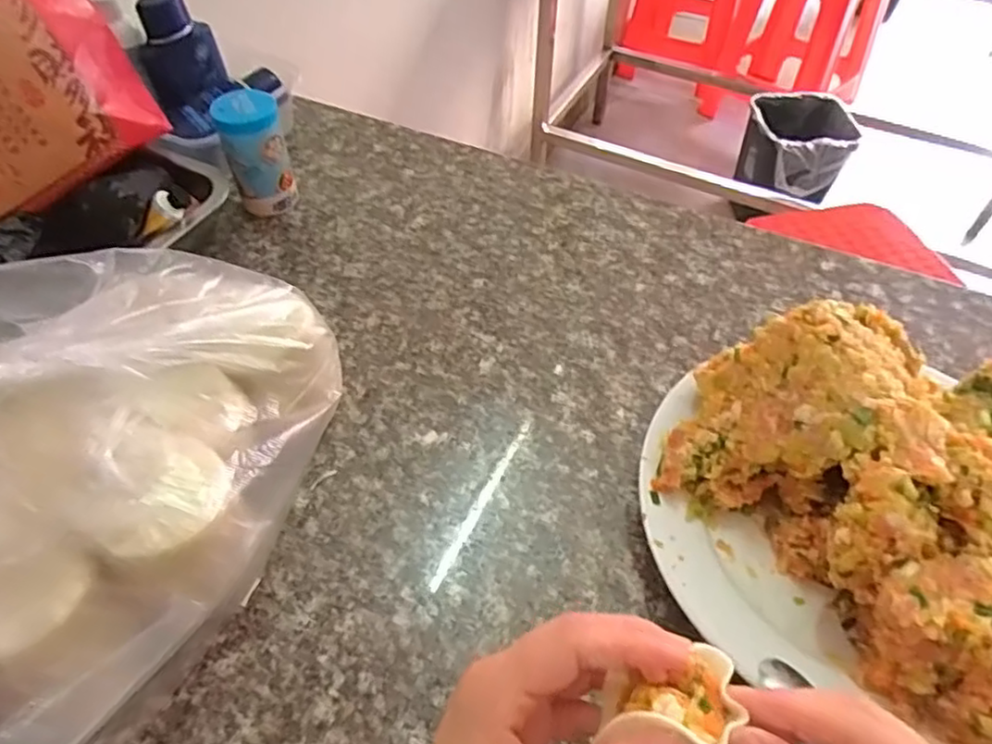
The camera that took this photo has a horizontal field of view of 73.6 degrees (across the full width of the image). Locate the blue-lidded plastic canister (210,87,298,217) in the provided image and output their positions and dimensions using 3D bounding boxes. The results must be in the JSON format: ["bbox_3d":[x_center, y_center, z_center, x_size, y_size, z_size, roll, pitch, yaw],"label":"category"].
[{"bbox_3d":[-0.194,-0.177,0.541,0.047,0.093,0.042,-18,54,-16],"label":"blue-lidded plastic canister"}]

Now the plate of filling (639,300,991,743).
[{"bbox_3d":[0.200,0.073,0.342,0.222,0.100,0.211,-9,52,-9],"label":"plate of filling"}]

